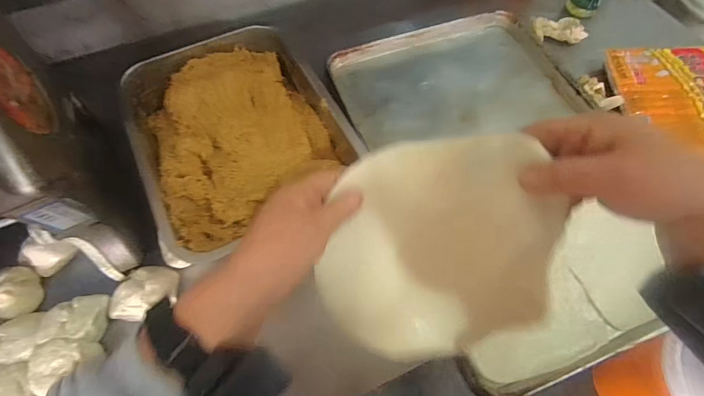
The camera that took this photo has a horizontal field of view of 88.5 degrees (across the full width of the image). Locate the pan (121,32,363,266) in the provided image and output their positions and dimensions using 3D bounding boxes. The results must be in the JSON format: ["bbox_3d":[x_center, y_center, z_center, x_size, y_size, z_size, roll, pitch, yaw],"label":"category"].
[{"bbox_3d":[-0.169,-0.101,0.525,0.264,0.067,0.340,-27,66,-14],"label":"pan"}]

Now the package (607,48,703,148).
[{"bbox_3d":[0.662,-0.188,0.686,0.272,0.029,0.273,-5,63,-3],"label":"package"}]

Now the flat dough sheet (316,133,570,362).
[{"bbox_3d":[0.058,0.043,0.285,0.178,0.018,0.168,-3,100,19],"label":"flat dough sheet"}]

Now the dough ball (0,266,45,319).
[{"bbox_3d":[-0.479,0.132,0.505,0.069,0.046,0.070,0,63,-1],"label":"dough ball"}]

